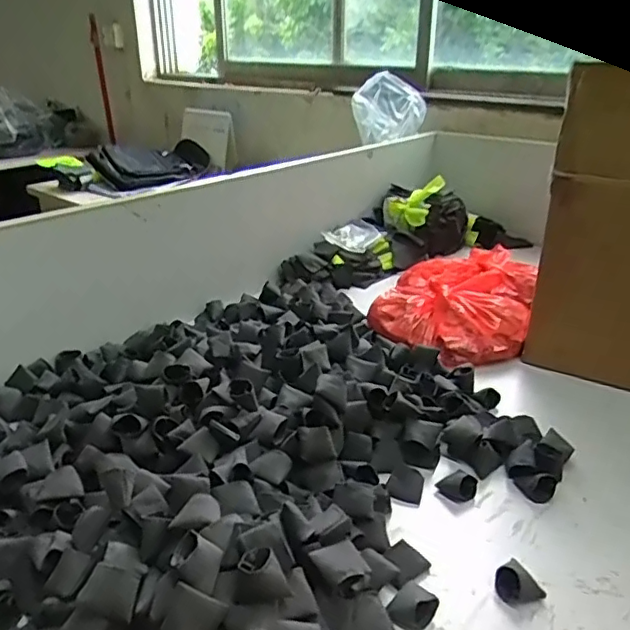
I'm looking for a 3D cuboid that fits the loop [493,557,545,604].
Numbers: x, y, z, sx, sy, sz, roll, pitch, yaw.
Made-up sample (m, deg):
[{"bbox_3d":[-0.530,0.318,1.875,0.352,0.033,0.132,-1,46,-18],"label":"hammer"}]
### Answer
[{"bbox_3d":[0.190,0.247,0.548,0.043,0.026,0.037,-5,26,-10],"label":"loop"}]

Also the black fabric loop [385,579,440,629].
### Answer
[{"bbox_3d":[0.088,0.261,0.525,0.040,0.021,0.037,-21,33,-38],"label":"black fabric loop"}]

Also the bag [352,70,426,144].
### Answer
[{"bbox_3d":[0.175,-0.489,1.396,0.089,0.169,0.206,-12,28,-24],"label":"bag"}]

